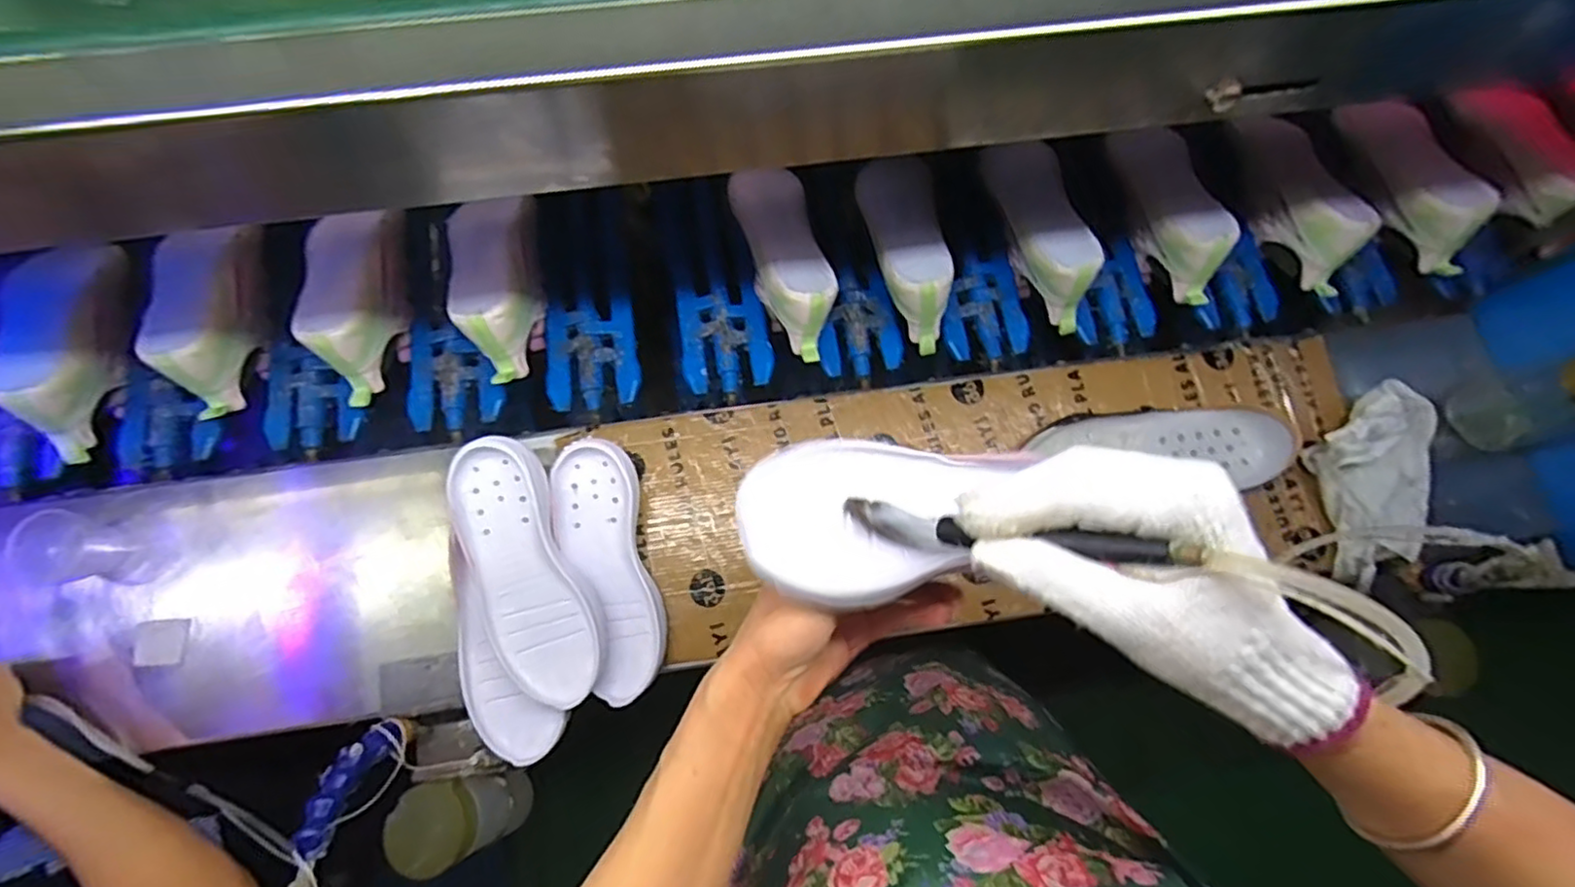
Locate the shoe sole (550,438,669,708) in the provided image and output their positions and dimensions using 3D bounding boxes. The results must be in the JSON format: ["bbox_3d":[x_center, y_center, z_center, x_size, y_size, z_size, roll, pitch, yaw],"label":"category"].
[{"bbox_3d":[-0.160,0.112,0.602,0.073,0.038,0.223,-13,79,-3],"label":"shoe sole"}]

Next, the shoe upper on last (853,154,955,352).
[{"bbox_3d":[0.119,-0.198,0.684,0.075,0.091,0.191,-5,79,-2],"label":"shoe upper on last"}]

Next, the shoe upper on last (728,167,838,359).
[{"bbox_3d":[-0.001,-0.182,0.675,0.078,0.080,0.197,-14,79,-3],"label":"shoe upper on last"}]

